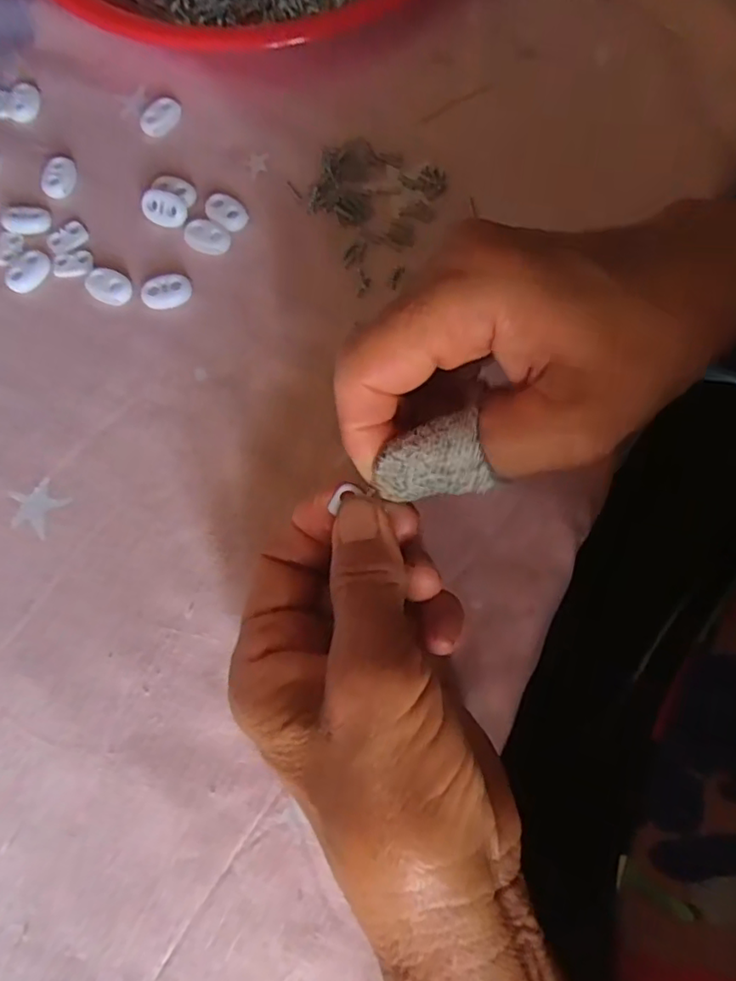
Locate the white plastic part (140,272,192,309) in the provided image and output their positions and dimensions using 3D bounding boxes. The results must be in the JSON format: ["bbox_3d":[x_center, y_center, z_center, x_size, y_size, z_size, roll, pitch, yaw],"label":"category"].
[{"bbox_3d":[-0.092,-0.091,0.286,0.022,0.005,0.015,-17,73,-4],"label":"white plastic part"}]

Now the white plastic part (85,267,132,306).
[{"bbox_3d":[-0.119,-0.093,0.288,0.021,0.006,0.015,32,76,11],"label":"white plastic part"}]

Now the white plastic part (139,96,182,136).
[{"bbox_3d":[-0.104,-0.189,0.317,0.022,0.005,0.015,-36,75,-10],"label":"white plastic part"}]

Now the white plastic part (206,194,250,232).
[{"bbox_3d":[-0.067,-0.132,0.298,0.022,0.005,0.014,23,74,8],"label":"white plastic part"}]

